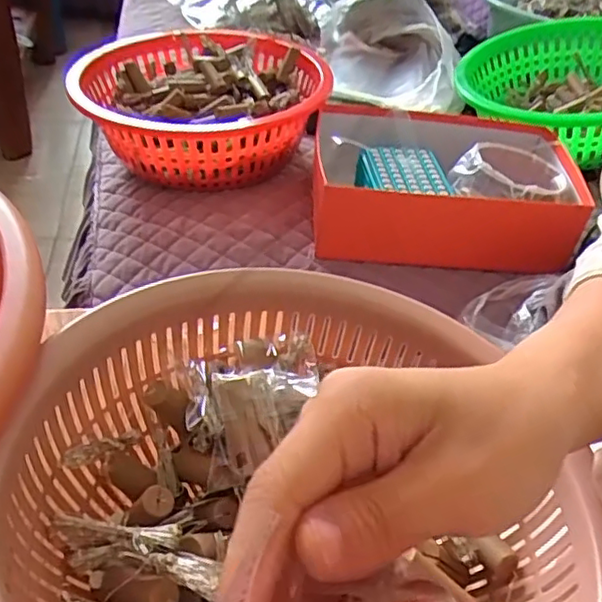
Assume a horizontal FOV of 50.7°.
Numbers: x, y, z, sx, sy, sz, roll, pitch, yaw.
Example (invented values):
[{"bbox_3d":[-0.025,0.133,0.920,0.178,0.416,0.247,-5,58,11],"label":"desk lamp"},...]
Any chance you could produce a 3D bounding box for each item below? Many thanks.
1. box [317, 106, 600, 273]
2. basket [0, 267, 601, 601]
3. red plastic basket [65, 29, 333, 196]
[{"bbox_3d":[0.166,-0.143,0.777,0.301,0.099,0.205,1,40,-7],"label":"box"},{"bbox_3d":[-0.006,0.109,0.326,0.296,0.130,0.258,-22,48,-30],"label":"basket"},{"bbox_3d":[-0.127,-0.248,0.834,0.306,0.111,0.278,-4,41,-13],"label":"red plastic basket"}]

